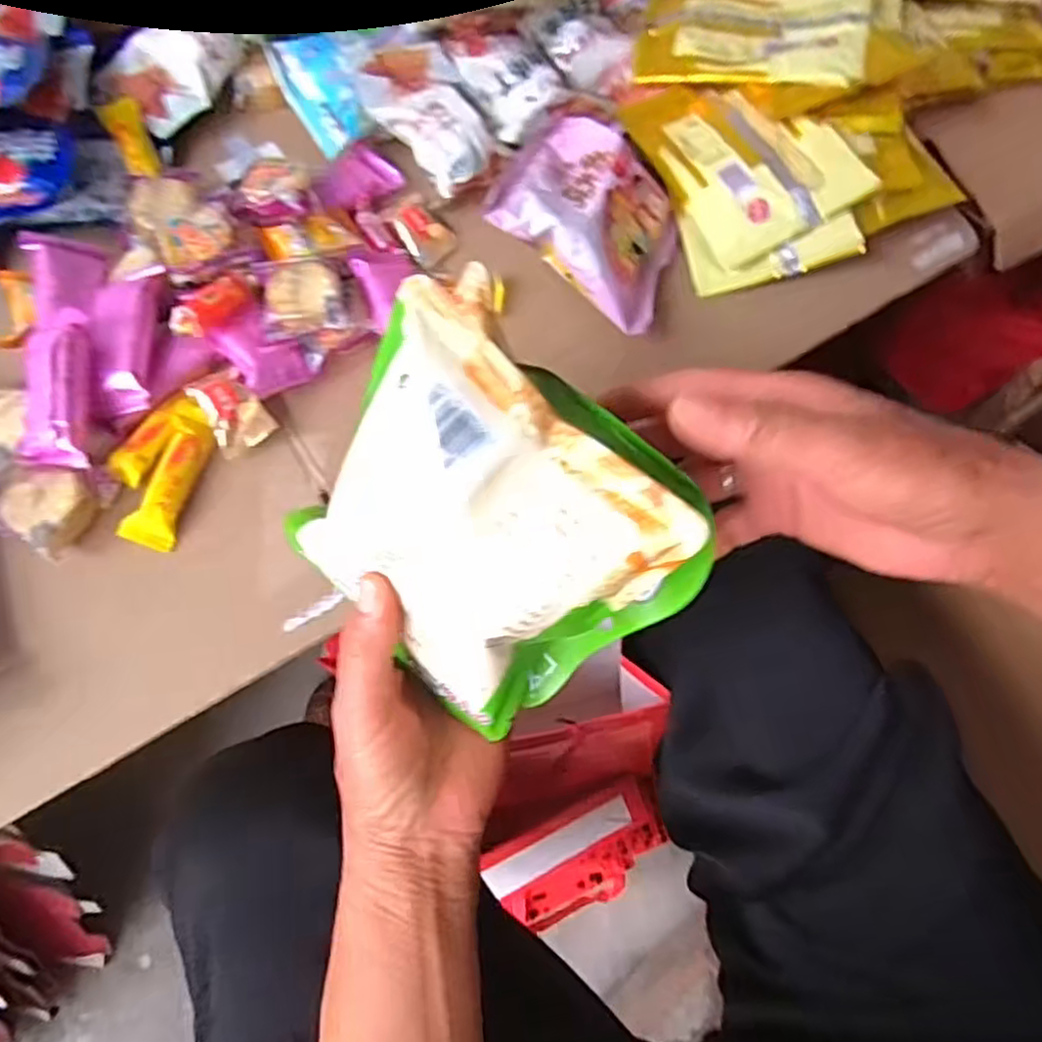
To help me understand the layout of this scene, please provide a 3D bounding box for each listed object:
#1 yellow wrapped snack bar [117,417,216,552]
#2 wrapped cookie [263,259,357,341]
[{"bbox_3d":[-0.192,-0.020,0.390,0.024,0.016,0.073,12,65,7],"label":"yellow wrapped snack bar"},{"bbox_3d":[-0.125,-0.132,0.408,0.045,0.013,0.045,-4,65,-1],"label":"wrapped cookie"}]

